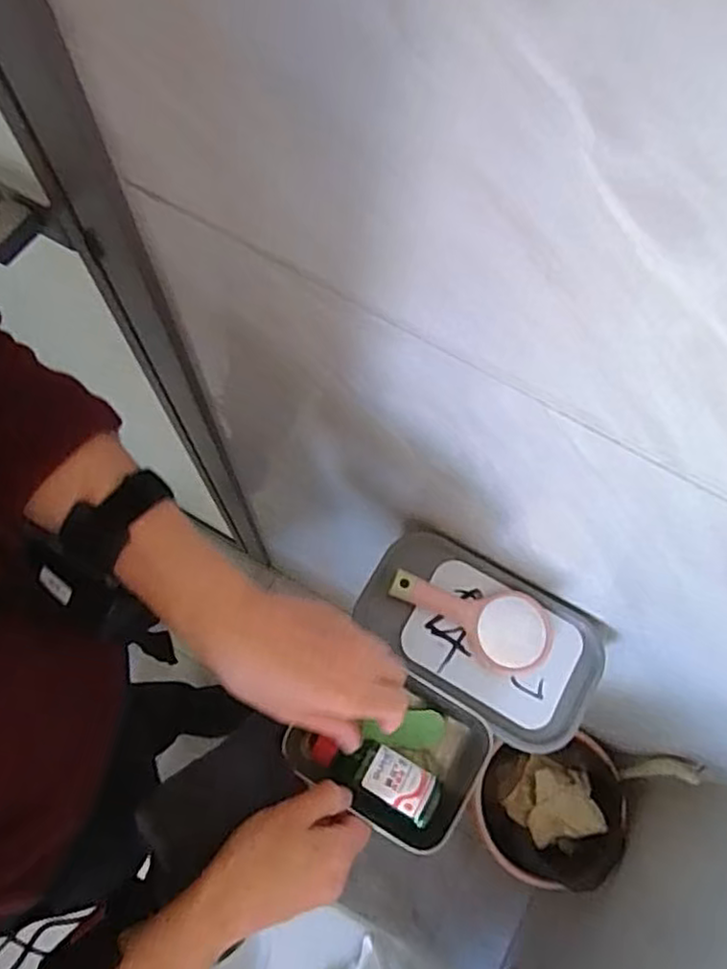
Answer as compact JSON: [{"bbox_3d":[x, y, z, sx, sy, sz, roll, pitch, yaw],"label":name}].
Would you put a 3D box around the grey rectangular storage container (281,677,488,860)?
[{"bbox_3d":[0.020,0.195,0.501,0.131,0.044,0.103,30,72,10],"label":"grey rectangular storage container"}]

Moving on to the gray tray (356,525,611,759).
[{"bbox_3d":[0.101,0.130,0.582,0.210,0.028,0.121,29,72,9],"label":"gray tray"}]

